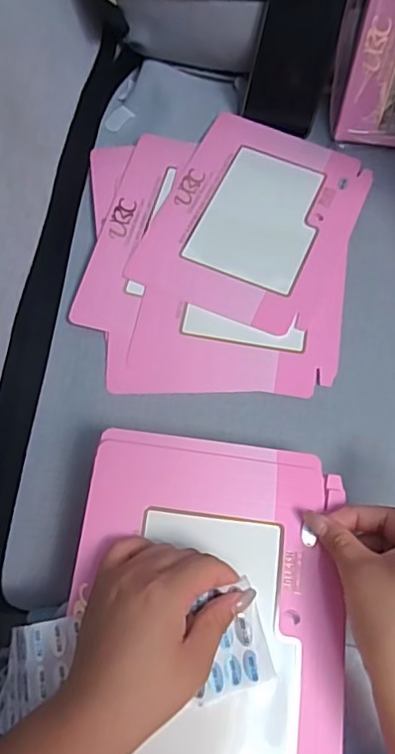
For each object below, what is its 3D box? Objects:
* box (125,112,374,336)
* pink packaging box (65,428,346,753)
[{"bbox_3d":[0.058,-0.156,0.548,0.173,0.007,0.230,23,67,7],"label":"box"},{"bbox_3d":[0.006,0.162,0.362,0.172,0.020,0.247,7,66,0],"label":"pink packaging box"}]

